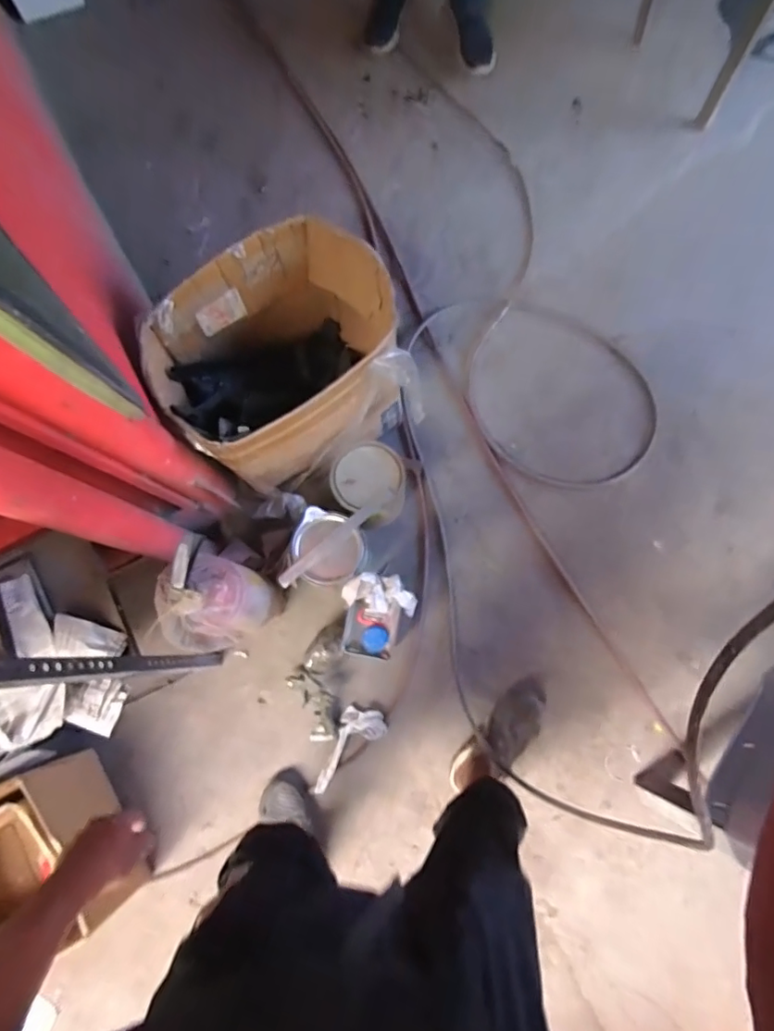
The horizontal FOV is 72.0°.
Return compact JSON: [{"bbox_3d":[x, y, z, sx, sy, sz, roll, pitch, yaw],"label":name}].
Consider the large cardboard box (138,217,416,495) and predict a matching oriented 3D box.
[{"bbox_3d":[-0.199,-0.318,1.170,0.492,0.371,0.385,-29,78,-1],"label":"large cardboard box"}]

